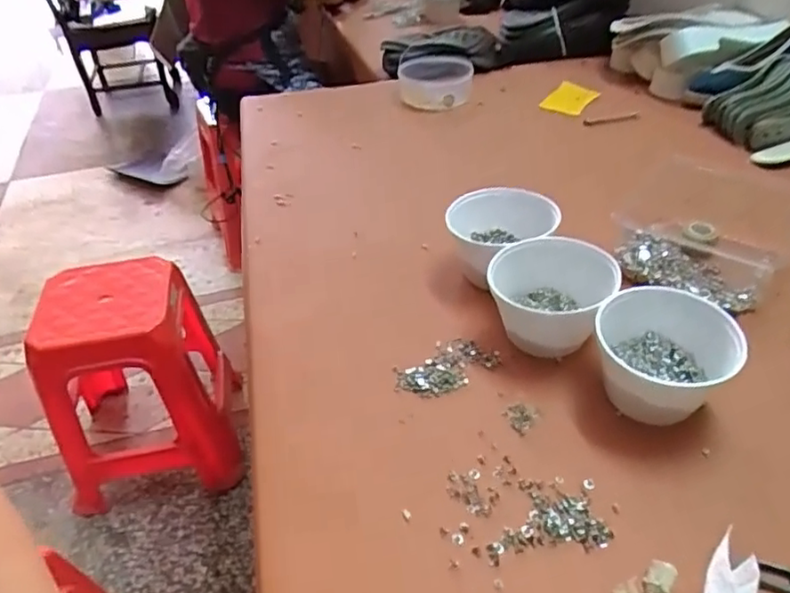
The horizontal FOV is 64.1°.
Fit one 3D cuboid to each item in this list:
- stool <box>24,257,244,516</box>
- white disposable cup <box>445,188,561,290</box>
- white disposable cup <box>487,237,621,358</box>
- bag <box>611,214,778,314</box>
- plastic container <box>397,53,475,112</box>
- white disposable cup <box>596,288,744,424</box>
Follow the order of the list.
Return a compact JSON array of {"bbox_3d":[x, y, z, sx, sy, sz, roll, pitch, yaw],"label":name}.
[{"bbox_3d":[-0.623,0.189,1.476,0.393,0.479,0.360,-11,40,-9],"label":"stool"},{"bbox_3d":[0.126,-0.070,0.760,0.123,0.086,0.118,-3,41,3],"label":"white disposable cup"},{"bbox_3d":[0.166,0.004,0.676,0.129,0.078,0.113,5,42,12],"label":"white disposable cup"},{"bbox_3d":[0.350,-0.043,0.750,0.173,0.023,0.129,17,46,24],"label":"bag"},{"bbox_3d":[0.073,-0.388,1.147,0.136,0.050,0.141,-1,40,3],"label":"plastic container"},{"bbox_3d":[0.249,0.058,0.593,0.122,0.081,0.119,-3,41,3],"label":"white disposable cup"}]

